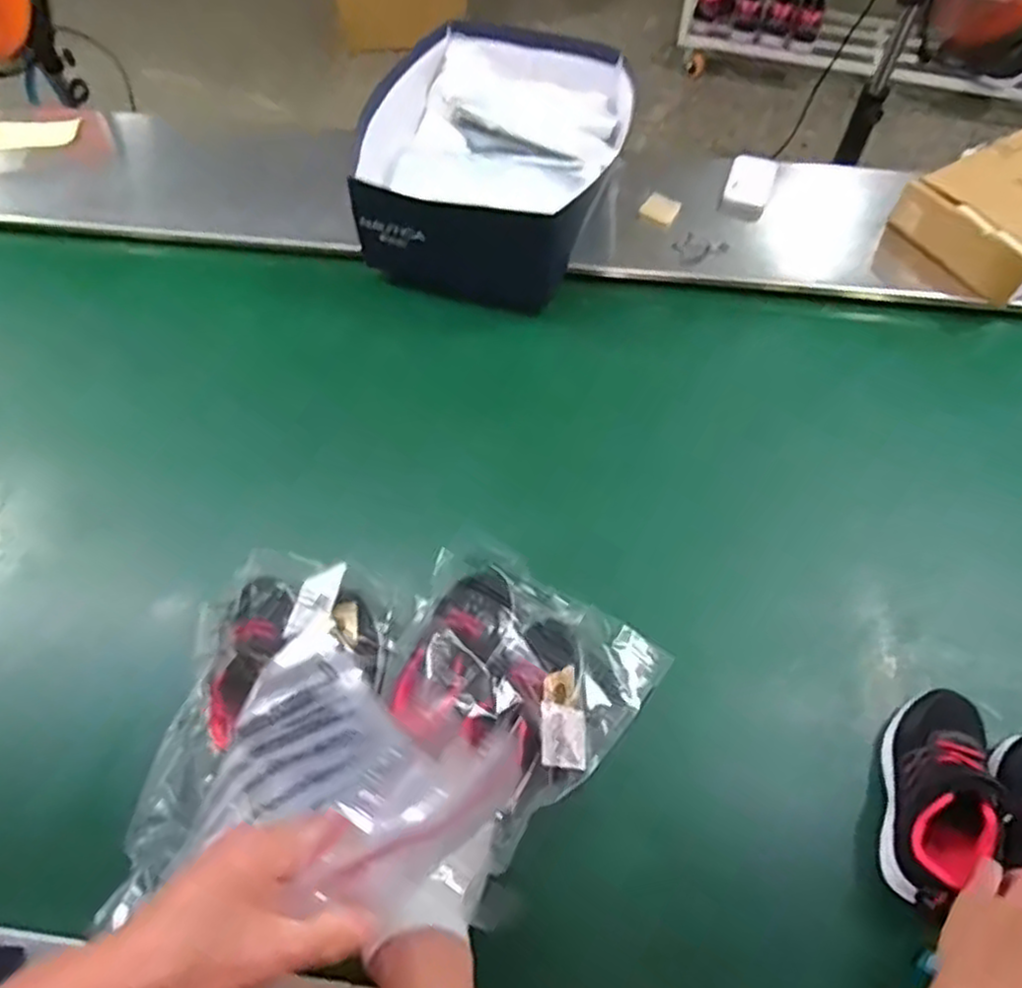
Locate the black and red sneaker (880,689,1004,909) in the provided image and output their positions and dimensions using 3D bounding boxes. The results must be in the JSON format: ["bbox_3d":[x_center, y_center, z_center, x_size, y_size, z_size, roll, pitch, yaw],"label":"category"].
[{"bbox_3d":[0.349,0.251,0.601,0.070,0.078,0.181,15,60,9],"label":"black and red sneaker"}]

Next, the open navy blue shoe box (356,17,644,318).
[{"bbox_3d":[-0.018,-0.436,0.947,0.309,0.133,0.349,11,60,6],"label":"open navy blue shoe box"}]

